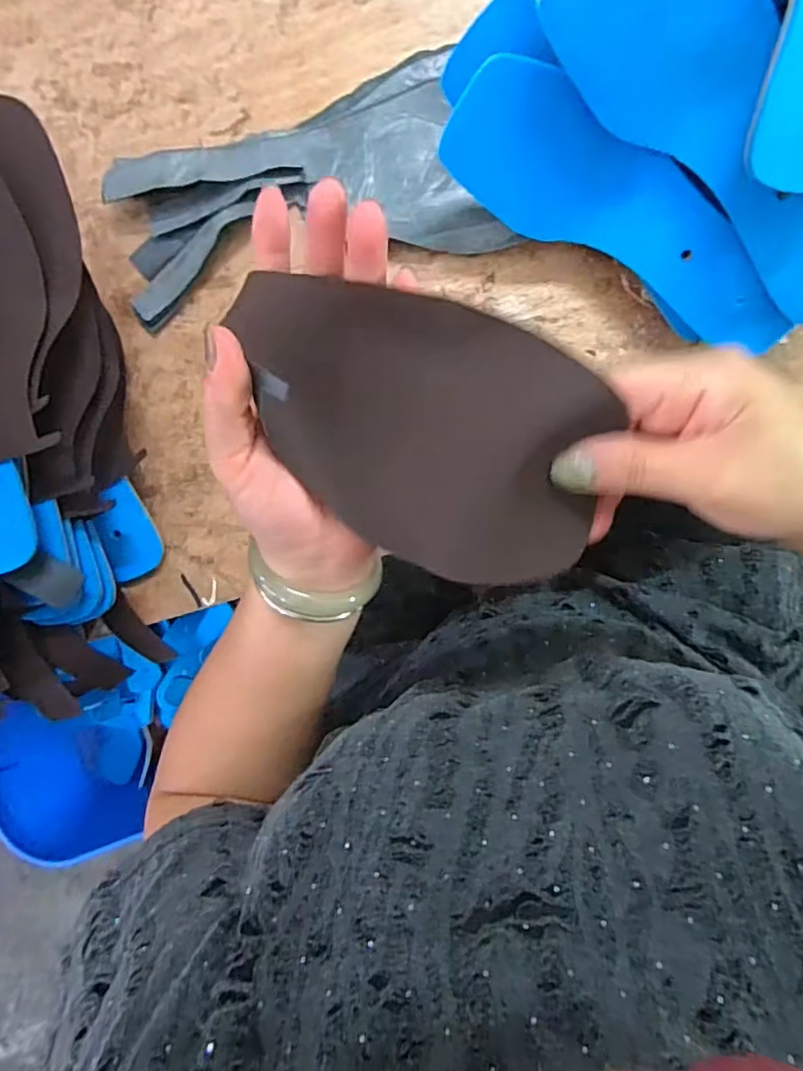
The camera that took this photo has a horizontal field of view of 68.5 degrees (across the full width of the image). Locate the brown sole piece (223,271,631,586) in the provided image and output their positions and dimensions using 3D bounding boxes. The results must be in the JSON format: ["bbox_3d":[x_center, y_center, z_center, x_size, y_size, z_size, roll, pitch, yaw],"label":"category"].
[{"bbox_3d":[0.001,-0.048,0.252,0.173,0.031,0.102,29,115,10],"label":"brown sole piece"}]

